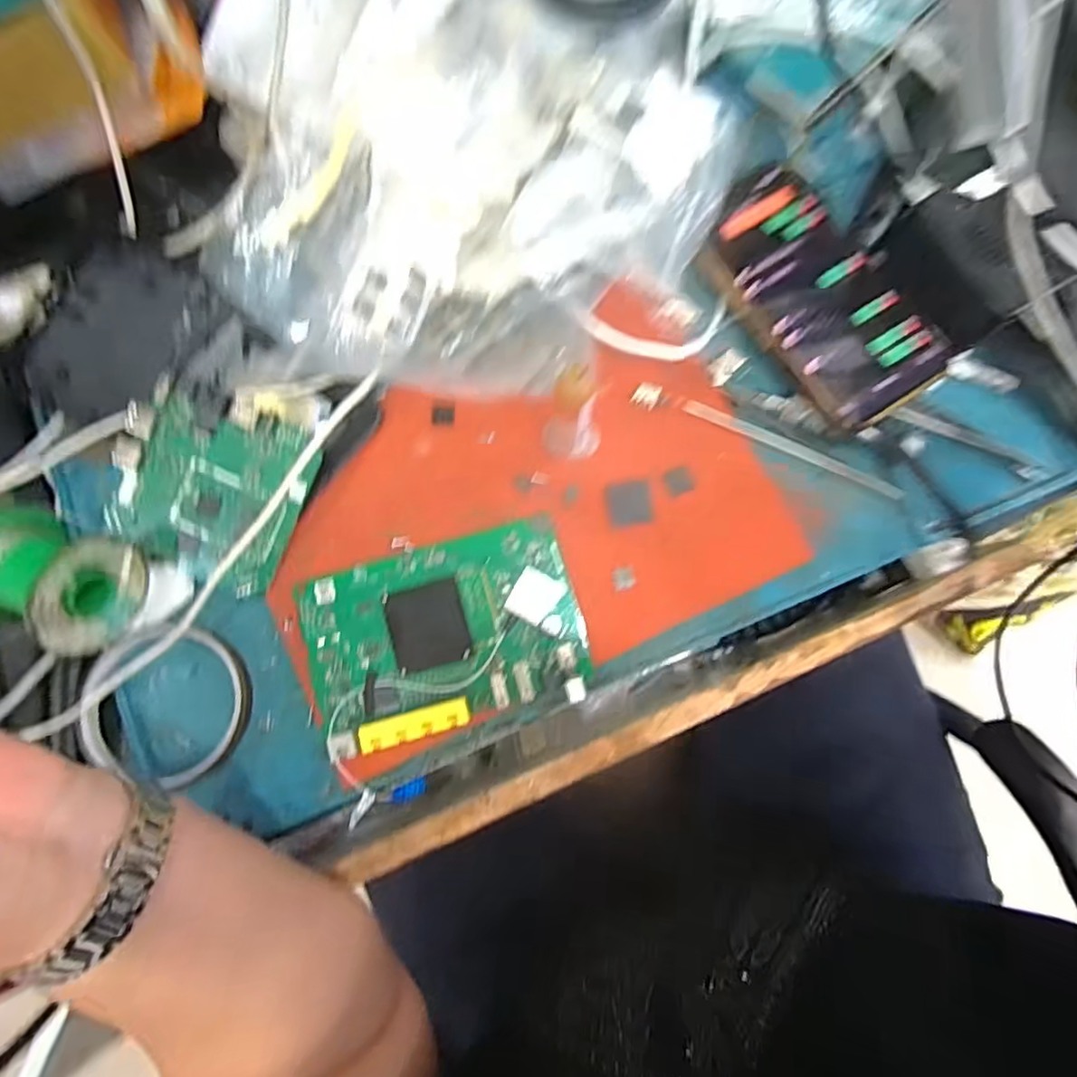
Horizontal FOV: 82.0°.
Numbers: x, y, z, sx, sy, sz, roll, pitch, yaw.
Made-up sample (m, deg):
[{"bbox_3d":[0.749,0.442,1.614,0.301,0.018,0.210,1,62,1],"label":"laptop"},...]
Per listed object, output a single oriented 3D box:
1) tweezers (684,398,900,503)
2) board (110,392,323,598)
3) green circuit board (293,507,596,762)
[{"bbox_3d":[0.145,-0.051,0.353,0.131,0.004,0.009,23,82,6],"label":"tweezers"},{"bbox_3d":[-0.180,-0.024,0.340,0.099,0.008,0.093,20,99,-2],"label":"board"},{"bbox_3d":[-0.052,0.052,0.335,0.147,0.020,0.096,-14,80,0],"label":"green circuit board"}]

